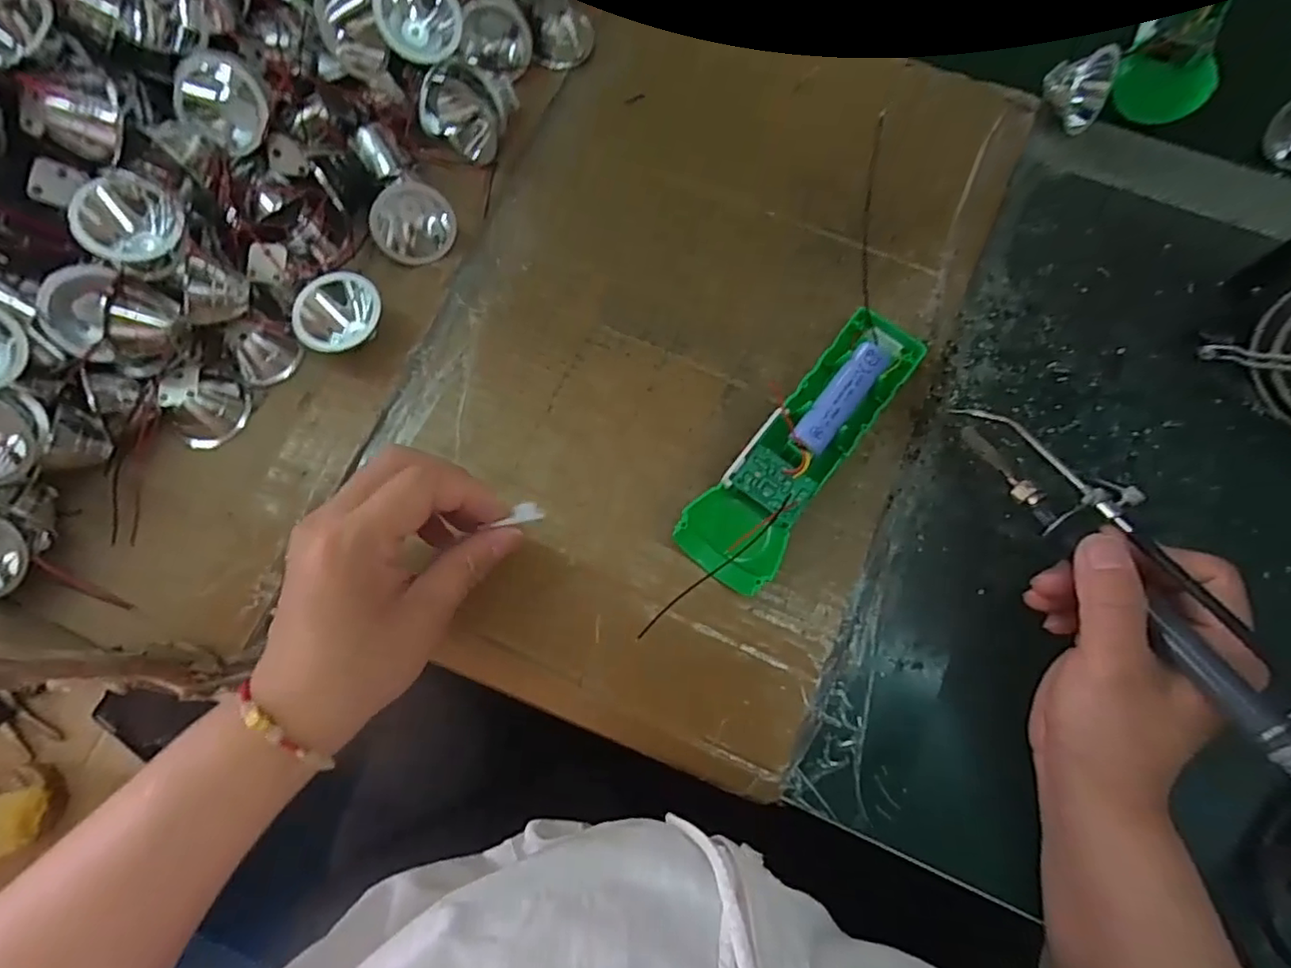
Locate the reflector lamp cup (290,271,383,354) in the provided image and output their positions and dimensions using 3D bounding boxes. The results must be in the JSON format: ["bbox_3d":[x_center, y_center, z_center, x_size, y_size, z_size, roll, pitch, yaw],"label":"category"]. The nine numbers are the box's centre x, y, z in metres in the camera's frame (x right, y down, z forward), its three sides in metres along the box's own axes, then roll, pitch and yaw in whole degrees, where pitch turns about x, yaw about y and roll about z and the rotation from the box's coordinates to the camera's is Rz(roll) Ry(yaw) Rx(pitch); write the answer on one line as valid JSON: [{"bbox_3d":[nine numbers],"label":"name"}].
[{"bbox_3d":[-0.158,-0.088,0.326,0.037,0.030,0.043,44,81,11],"label":"reflector lamp cup"}]

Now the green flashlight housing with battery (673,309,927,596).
[{"bbox_3d":[0.081,-0.018,0.313,0.048,0.033,0.158,40,81,10],"label":"green flashlight housing with battery"}]

